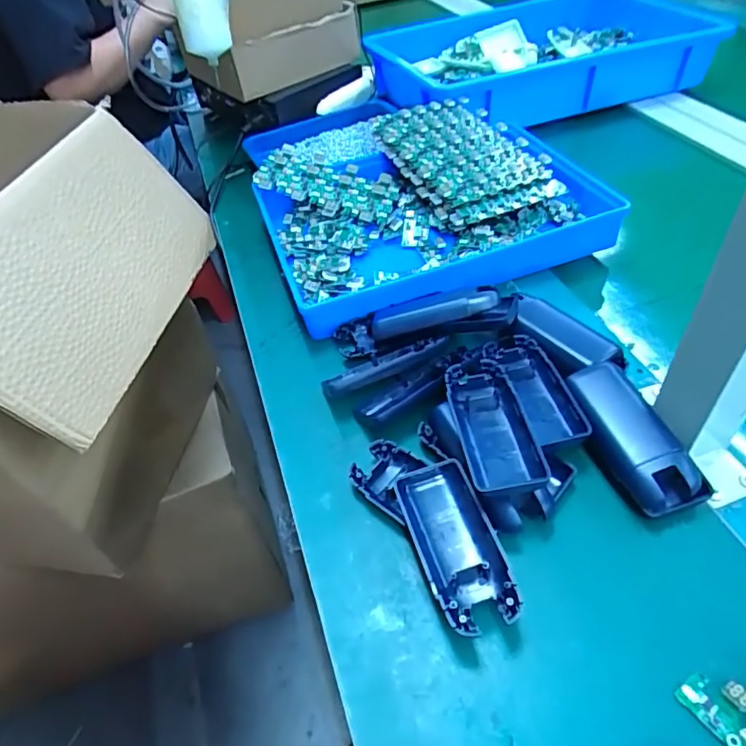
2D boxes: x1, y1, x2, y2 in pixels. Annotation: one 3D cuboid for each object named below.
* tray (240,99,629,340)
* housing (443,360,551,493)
[{"bbox_3d":[0.051,-0.200,0.595,0.335,0.055,0.327,-16,47,-9],"label":"tray"},{"bbox_3d":[0.078,0.038,0.372,0.043,0.026,0.105,-8,46,-1],"label":"housing"}]

